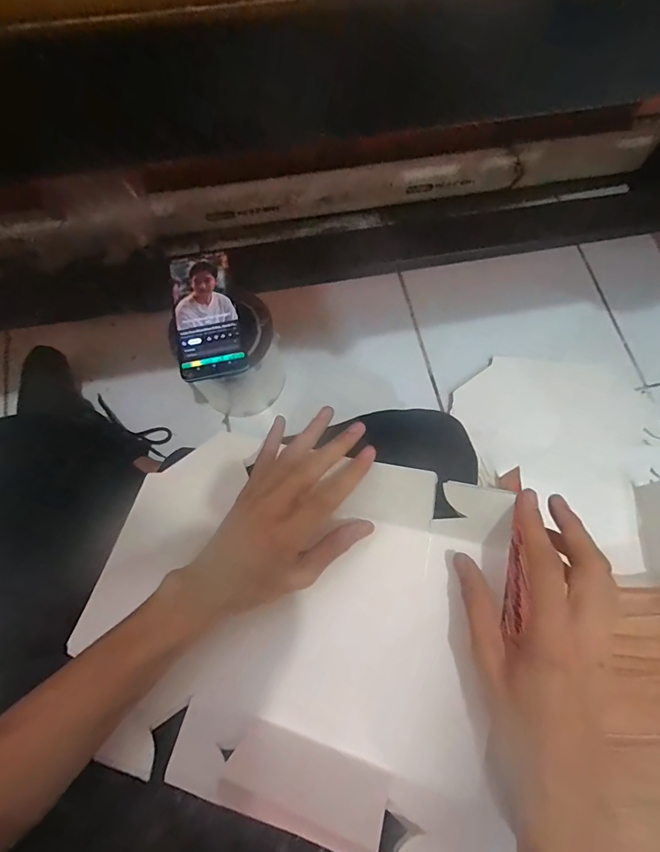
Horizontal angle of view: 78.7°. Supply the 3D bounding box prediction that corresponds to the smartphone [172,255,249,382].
[{"bbox_3d":[-0.142,-0.129,0.460,0.069,0.013,0.154,-13,74,-4],"label":"smartphone"}]

